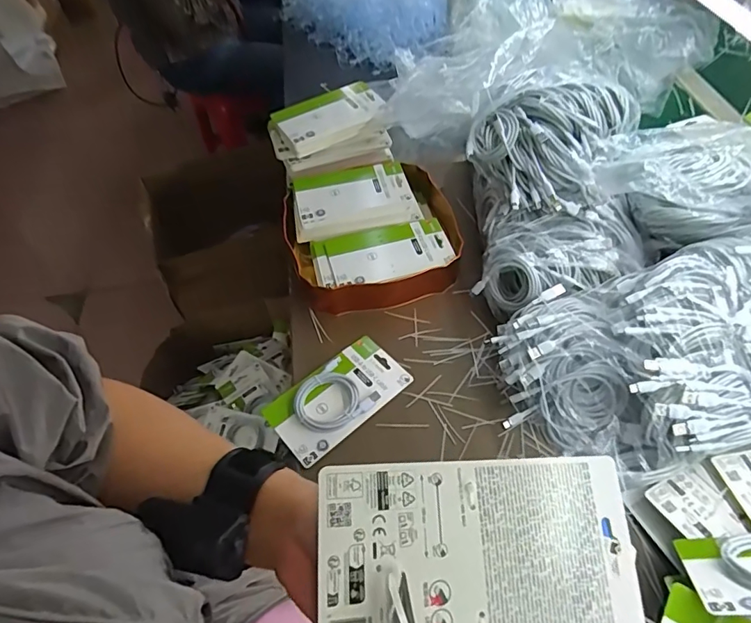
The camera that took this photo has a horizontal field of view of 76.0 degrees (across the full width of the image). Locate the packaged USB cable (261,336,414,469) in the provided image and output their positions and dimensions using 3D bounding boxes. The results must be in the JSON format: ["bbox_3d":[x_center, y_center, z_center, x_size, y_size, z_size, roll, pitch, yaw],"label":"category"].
[{"bbox_3d":[-0.048,0.110,0.631,0.179,0.009,0.102,-37,60,-21],"label":"packaged USB cable"}]

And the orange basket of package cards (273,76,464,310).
[{"bbox_3d":[-0.023,-0.197,0.776,0.265,0.125,0.391,-19,55,-10],"label":"orange basket of package cards"}]

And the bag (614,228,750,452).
[{"bbox_3d":[0.405,0.009,0.516,0.279,0.077,0.222,-9,54,-3],"label":"bag"}]

